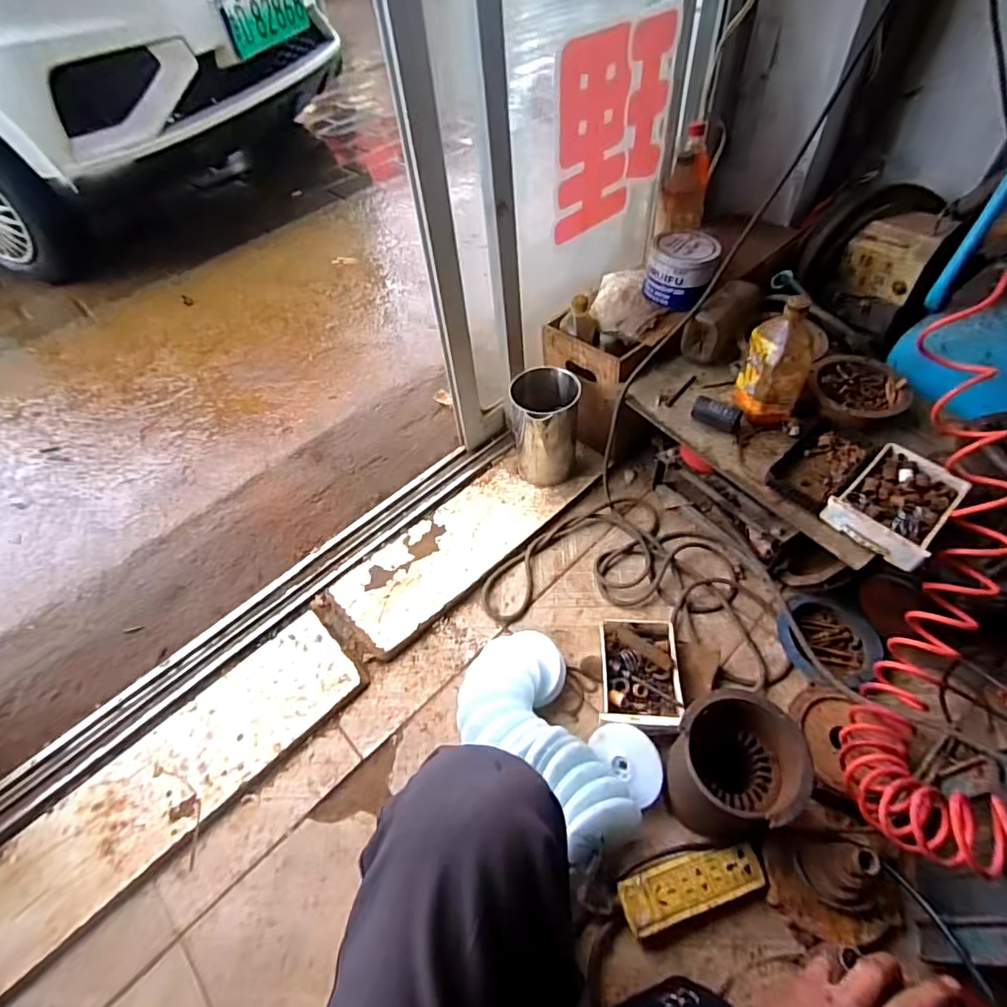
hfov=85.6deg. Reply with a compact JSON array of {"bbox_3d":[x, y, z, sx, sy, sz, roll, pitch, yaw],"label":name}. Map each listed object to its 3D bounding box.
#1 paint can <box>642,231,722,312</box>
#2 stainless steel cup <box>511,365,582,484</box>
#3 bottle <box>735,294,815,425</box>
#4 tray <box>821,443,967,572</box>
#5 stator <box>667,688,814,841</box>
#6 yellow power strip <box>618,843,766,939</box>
[{"bbox_3d":[0.341,-0.447,1.045,0.121,0.100,0.121,-3,52,4],"label":"paint can"},{"bbox_3d":[0.083,-0.150,1.091,0.130,0.213,0.121,-3,52,4],"label":"stainless steel cup"},{"bbox_3d":[0.427,-0.218,0.845,0.083,0.186,0.078,0,53,7],"label":"bottle"},{"bbox_3d":[0.552,-0.001,0.756,0.178,0.042,0.131,-36,57,-19],"label":"tray"},{"bbox_3d":[0.279,0.332,0.681,0.136,0.175,0.138,-3,52,4],"label":"stator"},{"bbox_3d":[0.238,0.485,0.692,0.184,0.038,0.062,-16,52,-5],"label":"yellow power strip"}]

